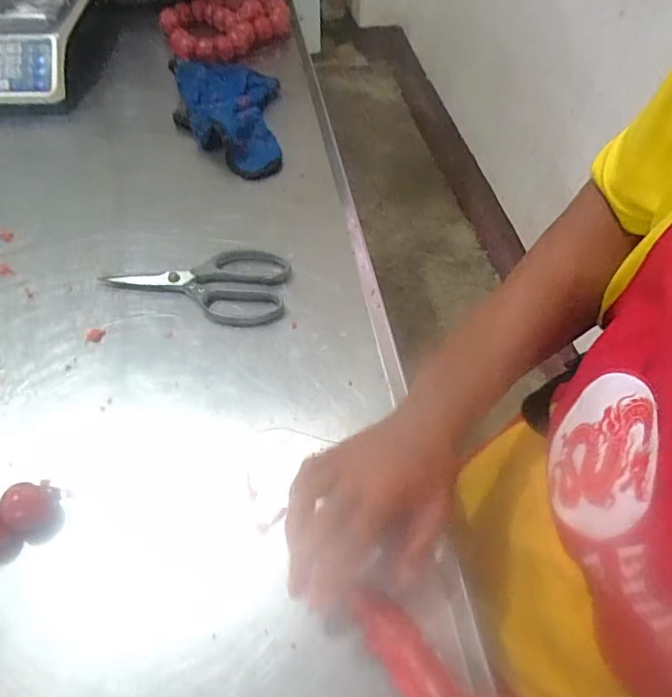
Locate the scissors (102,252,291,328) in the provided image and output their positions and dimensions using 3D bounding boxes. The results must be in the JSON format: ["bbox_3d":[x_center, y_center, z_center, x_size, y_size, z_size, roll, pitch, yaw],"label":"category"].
[{"bbox_3d":[-0.152,-0.069,0.575,0.194,0.009,0.106,0,55,-2],"label":"scissors"}]

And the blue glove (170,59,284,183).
[{"bbox_3d":[-0.156,-0.346,0.748,0.153,0.044,0.280,-7,55,-7],"label":"blue glove"}]

